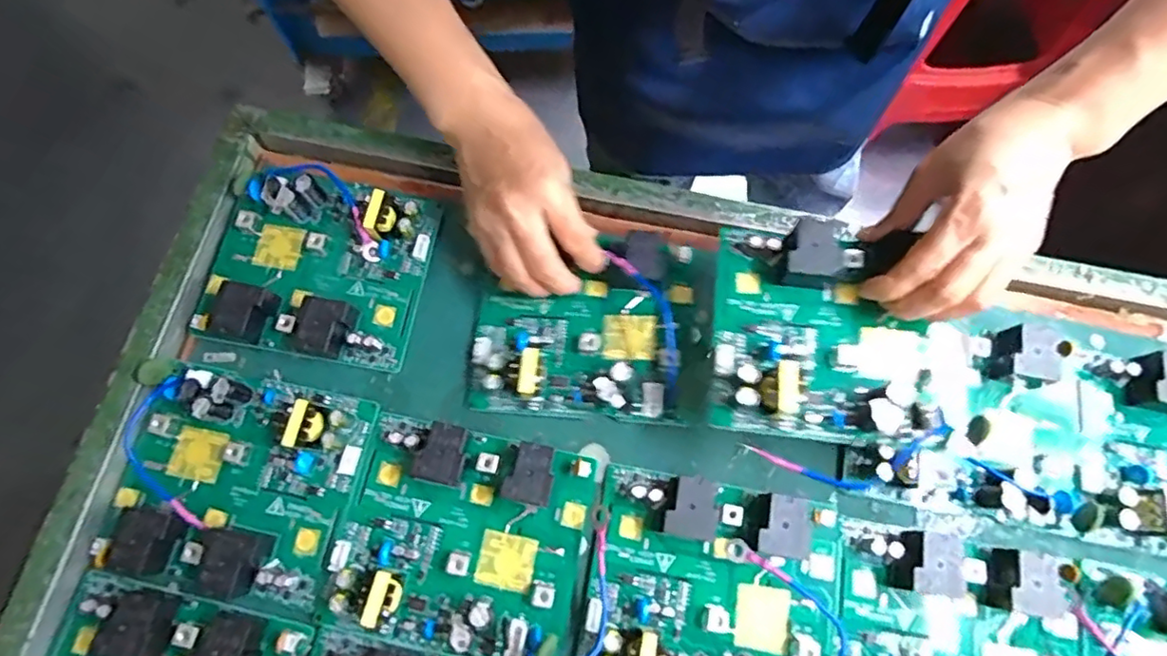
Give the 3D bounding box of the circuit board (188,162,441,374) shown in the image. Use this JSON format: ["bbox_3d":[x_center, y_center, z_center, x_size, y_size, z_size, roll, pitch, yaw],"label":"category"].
[{"bbox_3d":[-0.163,-0.043,0.365,0.127,0.025,0.115,11,72,3],"label":"circuit board"}]

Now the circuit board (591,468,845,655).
[{"bbox_3d":[0.072,0.140,0.315,0.131,0.022,0.107,11,72,3],"label":"circuit board"}]

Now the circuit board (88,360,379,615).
[{"bbox_3d":[-0.195,0.083,0.328,0.127,0.023,0.113,12,72,3],"label":"circuit board"}]

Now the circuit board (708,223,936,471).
[{"bbox_3d":[0.126,0.004,0.314,0.111,0.026,0.110,9,72,2],"label":"circuit board"}]

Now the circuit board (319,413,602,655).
[{"bbox_3d":[-0.064,0.113,0.321,0.133,0.022,0.112,11,72,3],"label":"circuit board"}]

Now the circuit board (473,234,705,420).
[{"bbox_3d":[0.000,-0.005,0.360,0.129,0.025,0.113,6,72,1],"label":"circuit board"}]

